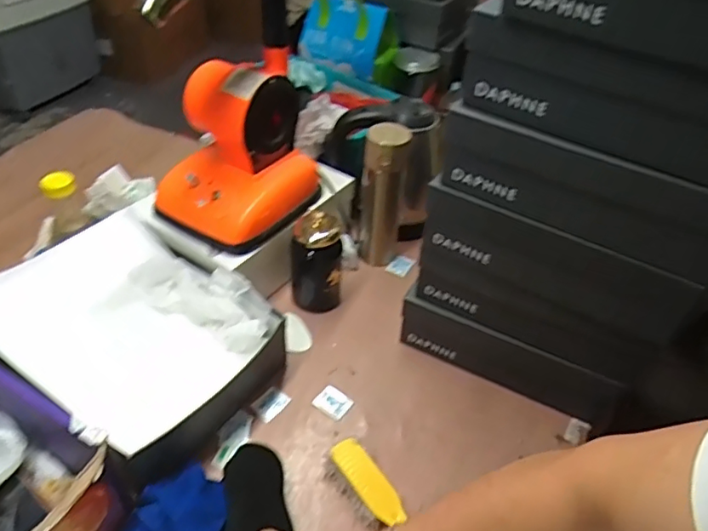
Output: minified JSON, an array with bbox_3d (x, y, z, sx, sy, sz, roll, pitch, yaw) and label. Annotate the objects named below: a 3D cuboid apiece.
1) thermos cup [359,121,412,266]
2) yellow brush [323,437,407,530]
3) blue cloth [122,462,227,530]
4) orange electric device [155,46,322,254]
[{"bbox_3d":[0.046,-0.113,0.939,0.067,0.246,0.078,9,42,4],"label":"thermos cup"},{"bbox_3d":[0.042,0.292,0.637,0.048,0.038,0.229,-22,49,-27],"label":"yellow brush"},{"bbox_3d":[-0.174,0.280,0.621,0.130,0.040,0.118,23,45,19],"label":"blue cloth"},{"bbox_3d":[-0.162,-0.169,0.831,0.175,0.202,0.207,27,47,22],"label":"orange electric device"}]

